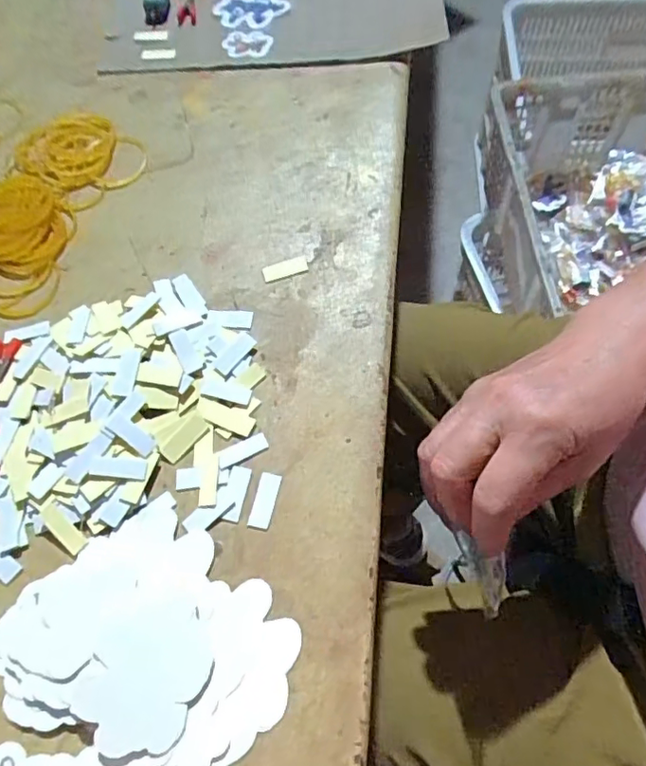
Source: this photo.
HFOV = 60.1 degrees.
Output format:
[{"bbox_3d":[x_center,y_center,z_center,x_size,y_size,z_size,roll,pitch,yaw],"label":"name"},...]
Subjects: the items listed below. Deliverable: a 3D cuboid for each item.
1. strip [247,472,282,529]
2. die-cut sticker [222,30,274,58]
[{"bbox_3d":[-0.031,0.061,0.295,0.011,0.004,0.029,13,64,6],"label":"strip"},{"bbox_3d":[-0.059,-0.262,0.432,0.038,0.004,0.022,4,86,6],"label":"die-cut sticker"}]

